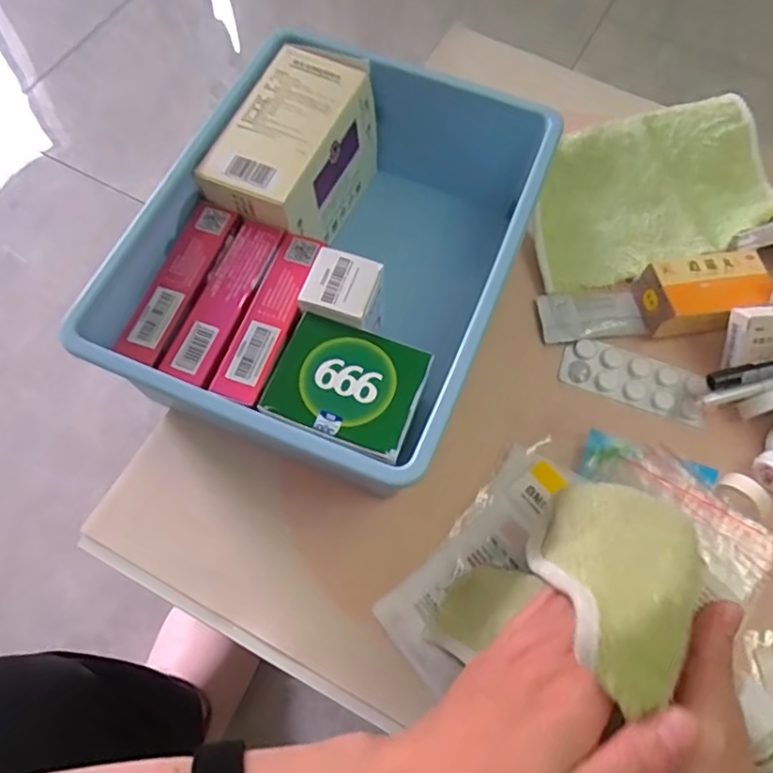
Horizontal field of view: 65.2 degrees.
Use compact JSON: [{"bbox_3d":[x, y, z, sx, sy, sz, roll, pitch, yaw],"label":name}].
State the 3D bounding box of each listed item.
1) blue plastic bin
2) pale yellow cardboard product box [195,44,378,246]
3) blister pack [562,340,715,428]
[{"bbox_3d":[-0.035,-0.087,0.455,0.230,0.128,0.291,22,68,7],"label":"blue plastic bin"},{"bbox_3d":[-0.069,-0.173,0.473,0.079,0.092,0.144,21,68,7],"label":"pale yellow cardboard product box"},{"bbox_3d":[0.196,-0.005,0.478,0.113,0.007,0.045,19,68,6],"label":"blister pack"}]

